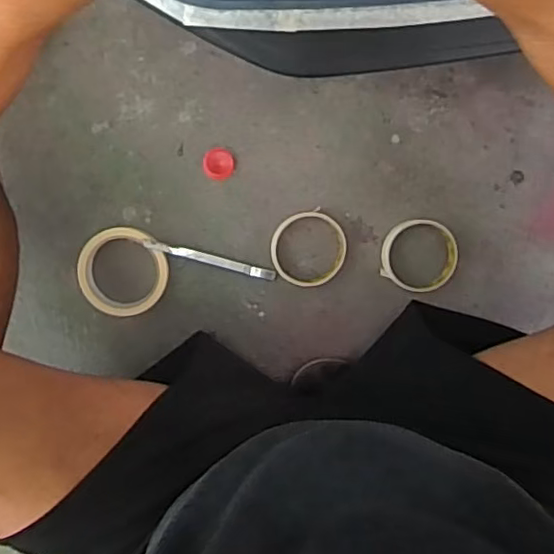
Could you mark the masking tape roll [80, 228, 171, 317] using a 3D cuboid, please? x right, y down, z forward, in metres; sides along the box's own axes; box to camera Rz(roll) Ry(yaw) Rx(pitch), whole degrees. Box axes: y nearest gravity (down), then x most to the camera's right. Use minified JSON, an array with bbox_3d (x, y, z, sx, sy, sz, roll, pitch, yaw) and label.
[{"bbox_3d":[-0.173,-0.005,0.676,0.098,0.026,0.099,0,97,-4],"label":"masking tape roll"}]

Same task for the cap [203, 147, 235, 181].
[{"bbox_3d":[-0.066,-0.129,0.677,0.035,0.012,0.035,0,97,-4],"label":"cap"}]

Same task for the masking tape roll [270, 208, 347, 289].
[{"bbox_3d":[0.037,-0.031,0.687,0.086,0.017,0.088,0,97,-4],"label":"masking tape roll"}]

